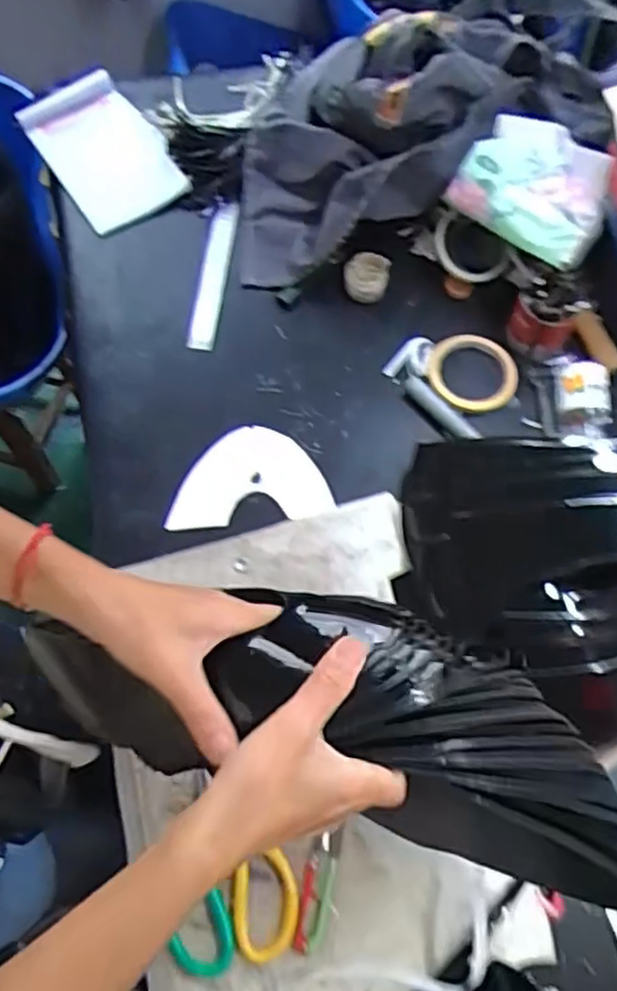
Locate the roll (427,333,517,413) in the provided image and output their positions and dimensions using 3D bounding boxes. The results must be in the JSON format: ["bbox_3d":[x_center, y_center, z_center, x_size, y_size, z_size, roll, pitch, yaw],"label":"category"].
[{"bbox_3d":[0.184,-0.139,0.775,0.095,0.012,0.096,0,67,-1],"label":"roll"}]

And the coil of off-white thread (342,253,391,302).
[{"bbox_3d":[0.068,-0.255,0.817,0.051,0.044,0.046,8,67,3],"label":"coil of off-white thread"}]

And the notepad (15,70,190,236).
[{"bbox_3d":[-0.271,-0.454,0.921,0.144,0.029,0.250,-32,71,-13],"label":"notepad"}]

